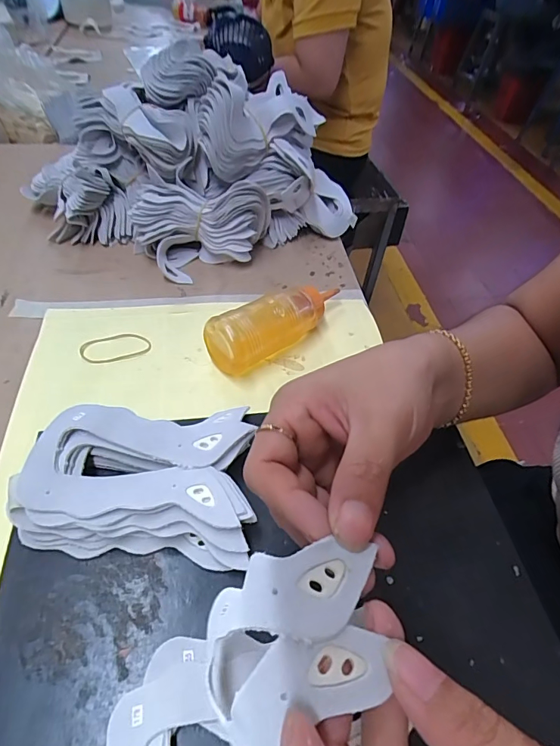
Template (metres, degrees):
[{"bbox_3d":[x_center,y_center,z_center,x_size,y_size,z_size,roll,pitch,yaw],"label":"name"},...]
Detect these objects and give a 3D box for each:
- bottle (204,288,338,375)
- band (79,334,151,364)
[{"bbox_3d":[0.004,-0.045,0.390,0.142,0.046,0.047,-29,58,-27],"label":"bottle"},{"bbox_3d":[-0.146,-0.023,0.384,0.059,0.004,0.030,-12,55,-21],"label":"band"}]

